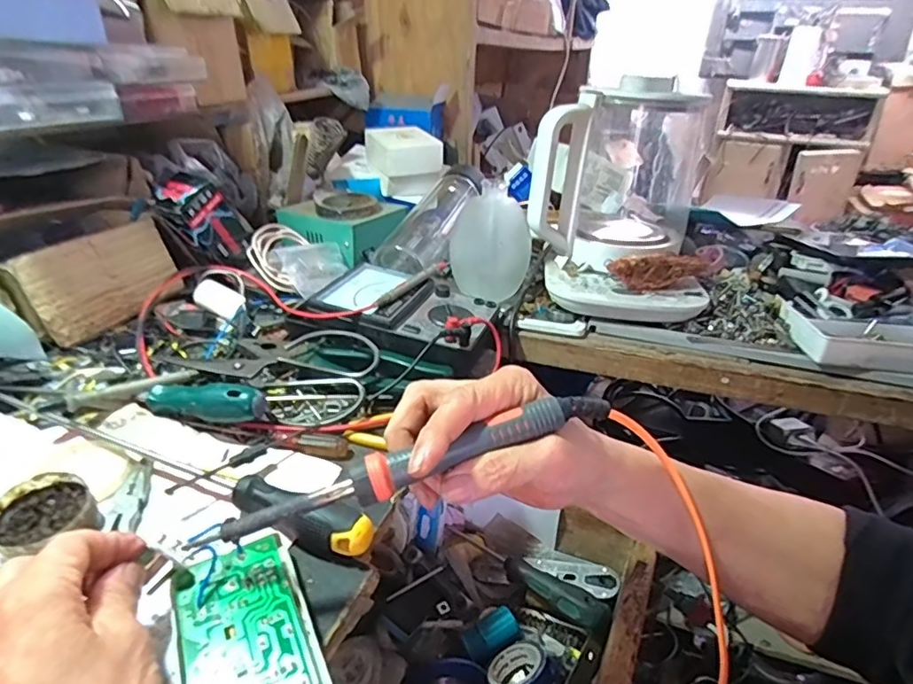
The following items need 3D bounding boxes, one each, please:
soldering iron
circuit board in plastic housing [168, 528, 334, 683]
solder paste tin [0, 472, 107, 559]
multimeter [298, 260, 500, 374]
[{"bbox_3d":[-0.025,0.070,0.302,0.234,0.020,0.017,-19,36,-8],"label":"soldering iron"},{"bbox_3d":[-0.105,0.149,0.280,0.064,0.014,0.109,-13,32,-25],"label":"circuit board in plastic housing"},{"bbox_3d":[-0.257,0.107,0.346,0.053,0.019,0.050,1,29,-1],"label":"solder paste tin"},{"bbox_3d":[-0.048,-0.032,0.559,0.182,0.039,0.126,14,31,21],"label":"multimeter"}]

